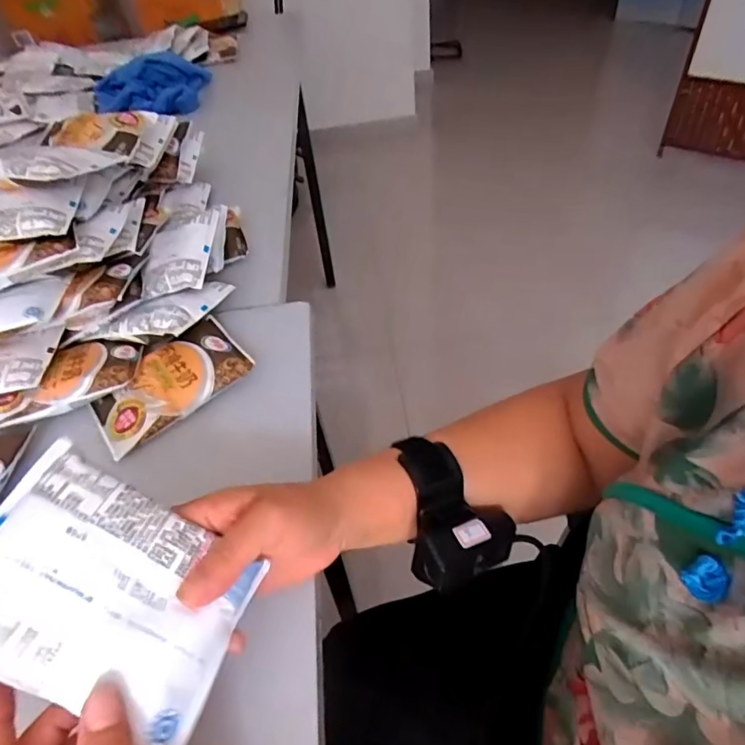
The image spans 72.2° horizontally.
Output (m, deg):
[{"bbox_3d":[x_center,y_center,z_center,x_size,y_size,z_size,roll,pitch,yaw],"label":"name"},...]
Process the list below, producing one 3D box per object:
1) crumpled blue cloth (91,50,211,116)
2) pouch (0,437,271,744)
[{"bbox_3d":[-0.399,-0.530,0.948,0.220,0.087,0.098,-26,50,-16],"label":"crumpled blue cloth"},{"bbox_3d":[-0.126,0.105,0.244,0.129,0.012,0.093,35,50,-11],"label":"pouch"}]

